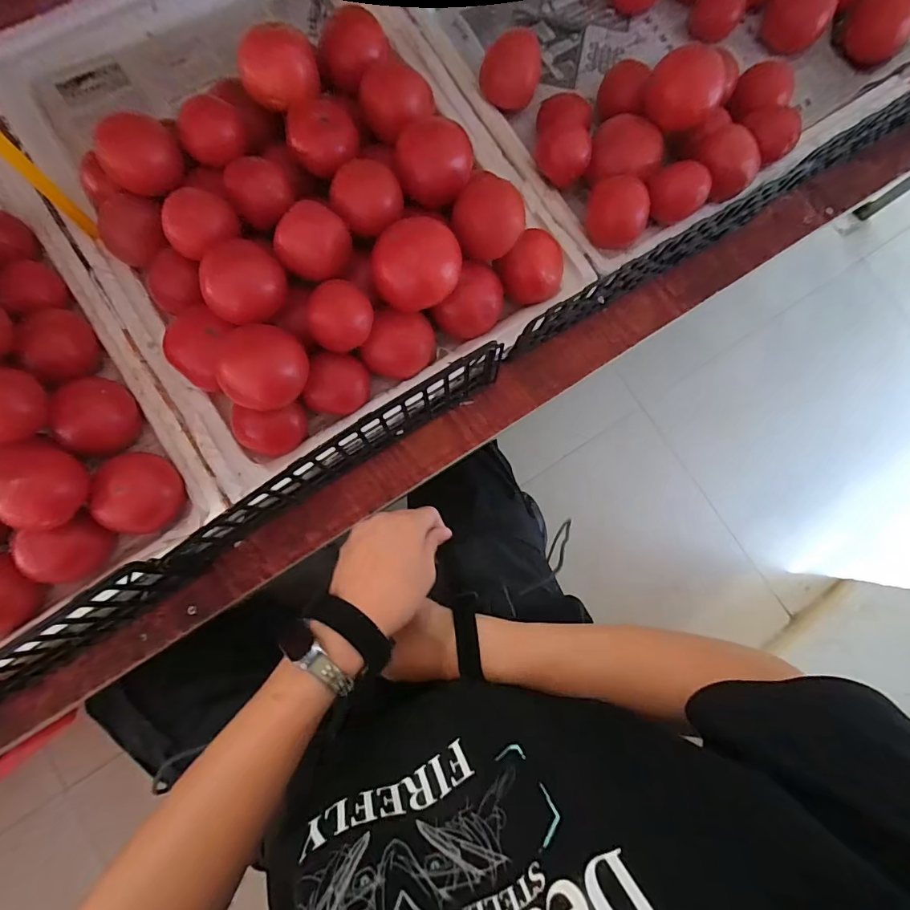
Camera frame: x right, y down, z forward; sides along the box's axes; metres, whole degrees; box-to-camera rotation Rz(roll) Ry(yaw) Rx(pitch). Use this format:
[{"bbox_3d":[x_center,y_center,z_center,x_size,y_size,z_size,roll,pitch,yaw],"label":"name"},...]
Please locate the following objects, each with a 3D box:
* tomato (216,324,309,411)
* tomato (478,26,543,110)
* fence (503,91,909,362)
[{"bbox_3d":[-0.174,-0.077,0.423,0.066,0.055,0.071,0,82,-3],"label":"tomato"},{"bbox_3d":[0.060,-0.416,0.501,0.062,0.062,0.049,9,82,-2],"label":"tomato"},{"bbox_3d":[0.356,-0.295,0.518,0.689,0.112,0.017,-31,85,-7],"label":"fence"}]

